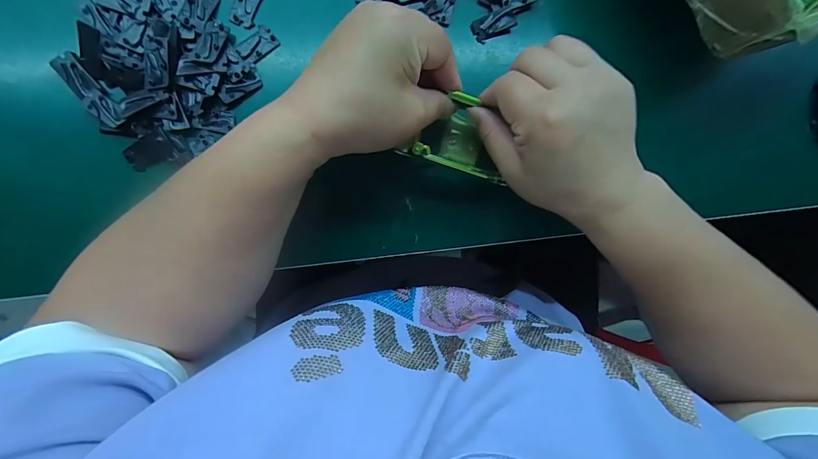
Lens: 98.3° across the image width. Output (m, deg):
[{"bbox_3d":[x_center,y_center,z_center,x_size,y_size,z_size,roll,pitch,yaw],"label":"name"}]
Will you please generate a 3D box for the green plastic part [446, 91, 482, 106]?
[{"bbox_3d":[0.041,-0.096,0.259,0.026,0.004,0.006,13,90,-10],"label":"green plastic part"}]

